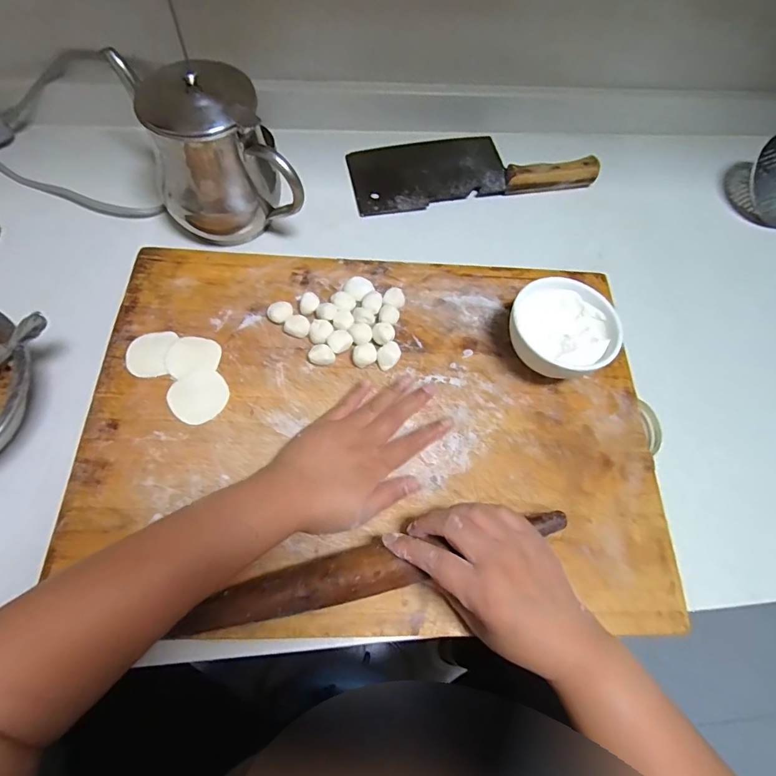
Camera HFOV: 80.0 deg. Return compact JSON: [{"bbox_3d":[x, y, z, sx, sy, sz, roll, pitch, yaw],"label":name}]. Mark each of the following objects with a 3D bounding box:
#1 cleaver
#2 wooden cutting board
[{"bbox_3d":[0.102,-0.286,0.583,0.297,0.022,0.118,-11,66,-10],"label":"cleaver"},{"bbox_3d":[-0.008,0.024,0.413,0.487,0.035,0.351,2,65,-2],"label":"wooden cutting board"}]

